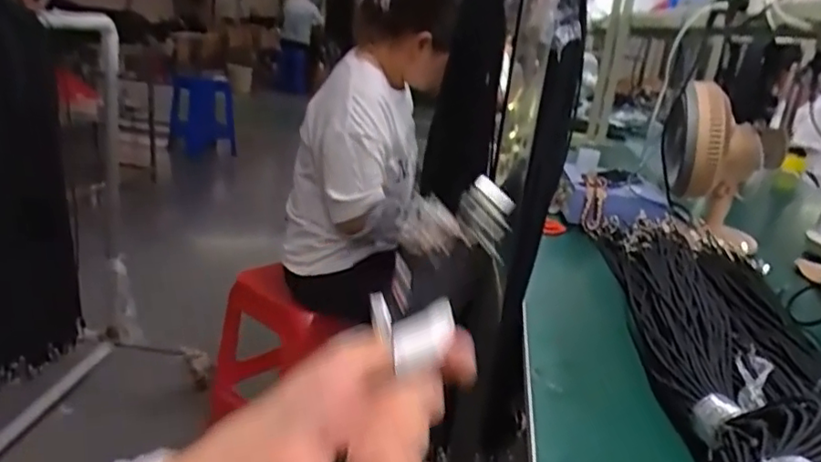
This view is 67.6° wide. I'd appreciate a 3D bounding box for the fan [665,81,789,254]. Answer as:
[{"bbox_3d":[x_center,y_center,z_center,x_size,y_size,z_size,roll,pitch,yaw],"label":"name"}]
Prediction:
[{"bbox_3d":[0.618,-0.131,1.249,0.197,0.302,0.217,17,22,28],"label":"fan"}]

